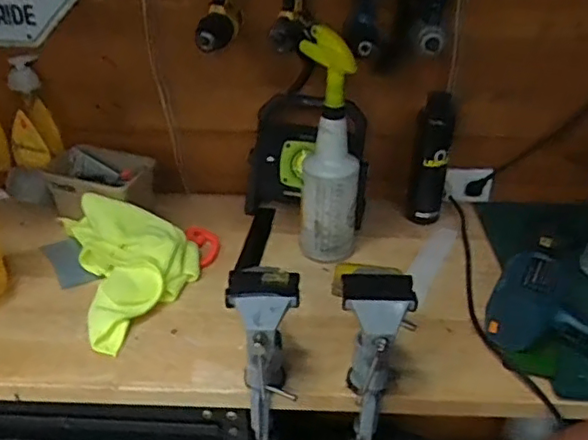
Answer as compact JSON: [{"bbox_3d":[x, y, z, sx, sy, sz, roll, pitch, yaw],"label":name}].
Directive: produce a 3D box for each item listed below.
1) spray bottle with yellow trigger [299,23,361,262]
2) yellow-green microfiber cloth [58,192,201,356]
[{"bbox_3d":[0.052,-0.100,0.903,0.080,0.327,0.092,-15,36,-23],"label":"spray bottle with yellow trigger"},{"bbox_3d":[-0.232,0.049,0.907,0.175,0.082,0.305,-12,35,-19],"label":"yellow-green microfiber cloth"}]

